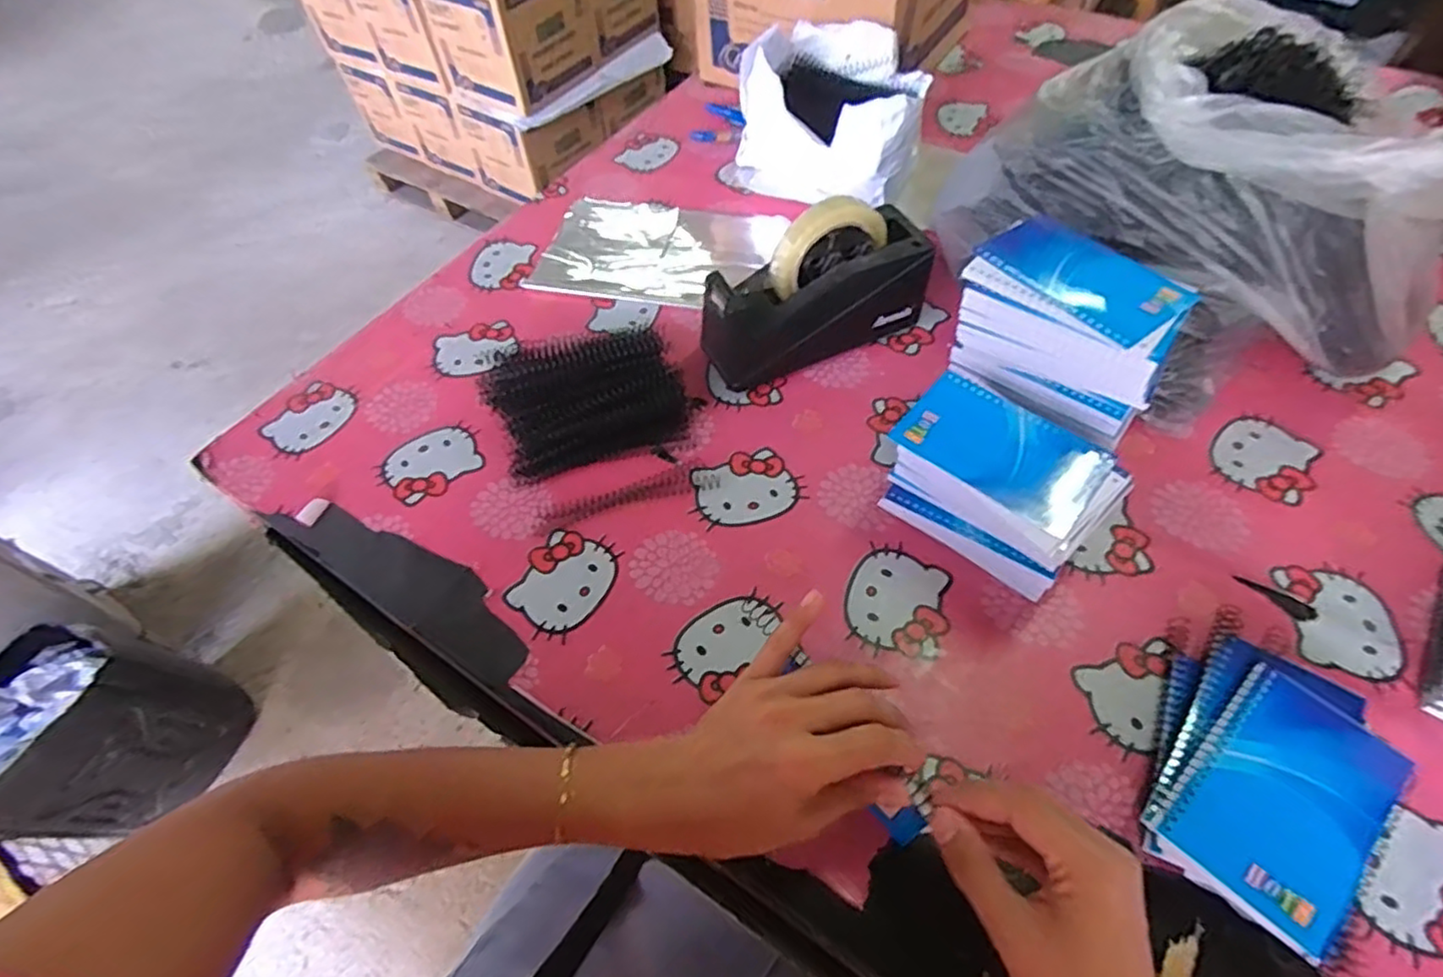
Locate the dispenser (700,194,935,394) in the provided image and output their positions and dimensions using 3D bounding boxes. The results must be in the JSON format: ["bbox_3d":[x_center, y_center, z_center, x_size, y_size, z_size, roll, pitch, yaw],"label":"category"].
[{"bbox_3d":[0.082,-0.173,0.602,0.208,0.124,0.070,-20,57,-10],"label":"dispenser"}]

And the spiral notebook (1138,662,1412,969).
[{"bbox_3d":[0.314,0.172,0.379,0.129,0.015,0.088,-38,61,-20],"label":"spiral notebook"}]

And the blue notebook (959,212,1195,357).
[{"bbox_3d":[0.247,-0.143,0.469,0.081,0.012,0.131,-40,62,-22],"label":"blue notebook"}]

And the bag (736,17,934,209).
[{"bbox_3d":[0.130,-0.417,0.762,0.161,0.130,0.201,-40,62,-22],"label":"bag"}]

